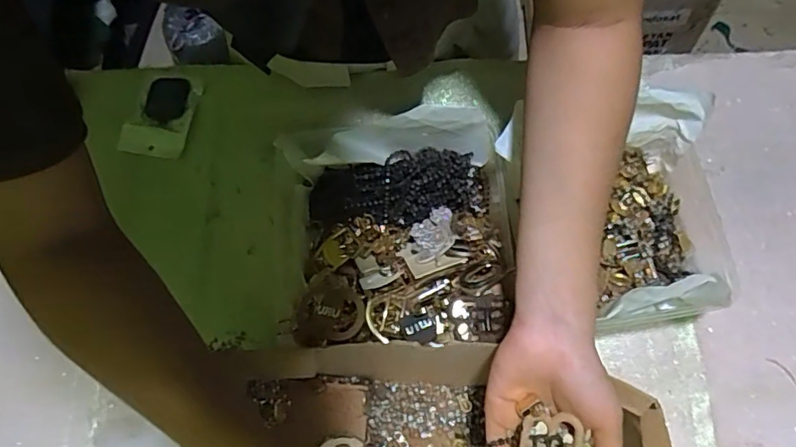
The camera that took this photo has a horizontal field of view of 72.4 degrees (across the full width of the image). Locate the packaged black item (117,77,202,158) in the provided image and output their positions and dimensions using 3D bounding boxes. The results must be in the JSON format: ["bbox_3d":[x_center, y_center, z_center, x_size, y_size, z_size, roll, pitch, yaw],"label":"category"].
[{"bbox_3d":[-0.245,-0.112,0.565,0.056,0.016,0.093,12,72,6],"label":"packaged black item"}]

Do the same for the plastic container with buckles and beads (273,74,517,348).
[{"bbox_3d":[0.001,0.013,0.475,0.180,0.086,0.202,-5,71,1],"label":"plastic container with buckles and beads"}]

